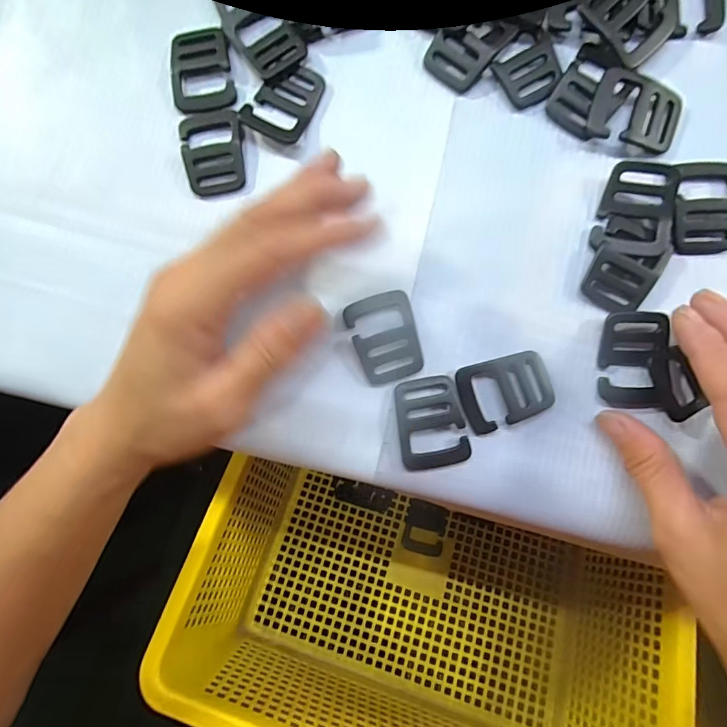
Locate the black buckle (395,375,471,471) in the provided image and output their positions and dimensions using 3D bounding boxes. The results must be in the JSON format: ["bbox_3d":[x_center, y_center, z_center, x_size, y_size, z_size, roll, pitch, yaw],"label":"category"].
[{"bbox_3d":[0.032,0.029,0.209,0.032,0.006,0.044,-12,87,4],"label":"black buckle"}]

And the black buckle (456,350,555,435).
[{"bbox_3d":[0.069,0.013,0.208,0.043,0.005,0.033,-15,87,4],"label":"black buckle"}]

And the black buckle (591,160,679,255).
[{"bbox_3d":[0.131,-0.073,0.206,0.034,0.010,0.042,12,89,5],"label":"black buckle"}]

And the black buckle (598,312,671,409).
[{"bbox_3d":[0.127,-0.001,0.204,0.029,0.005,0.045,-3,93,21],"label":"black buckle"}]

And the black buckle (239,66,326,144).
[{"bbox_3d":[-0.040,-0.134,0.221,0.032,0.007,0.040,24,90,5],"label":"black buckle"}]

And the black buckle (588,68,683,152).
[{"bbox_3d":[0.130,-0.121,0.208,0.042,0.010,0.032,10,89,5],"label":"black buckle"}]

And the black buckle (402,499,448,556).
[{"bbox_3d":[0.052,0.139,0.368,0.033,0.004,0.041,12,72,8],"label":"black buckle"}]

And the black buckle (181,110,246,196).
[{"bbox_3d":[-0.077,-0.110,0.223,0.032,0.005,0.043,-10,87,4],"label":"black buckle"}]

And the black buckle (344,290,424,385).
[{"bbox_3d":[0.011,-0.013,0.214,0.032,0.005,0.043,-20,86,4],"label":"black buckle"}]

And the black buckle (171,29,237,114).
[{"bbox_3d":[-0.083,-0.153,0.224,0.031,0.004,0.040,-3,88,5],"label":"black buckle"}]

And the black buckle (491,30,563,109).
[{"bbox_3d":[0.083,-0.143,0.213,0.030,0.005,0.027,-31,86,3],"label":"black buckle"}]

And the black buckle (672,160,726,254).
[{"bbox_3d":[0.162,-0.075,0.206,0.030,0.007,0.044,0,88,5],"label":"black buckle"}]

